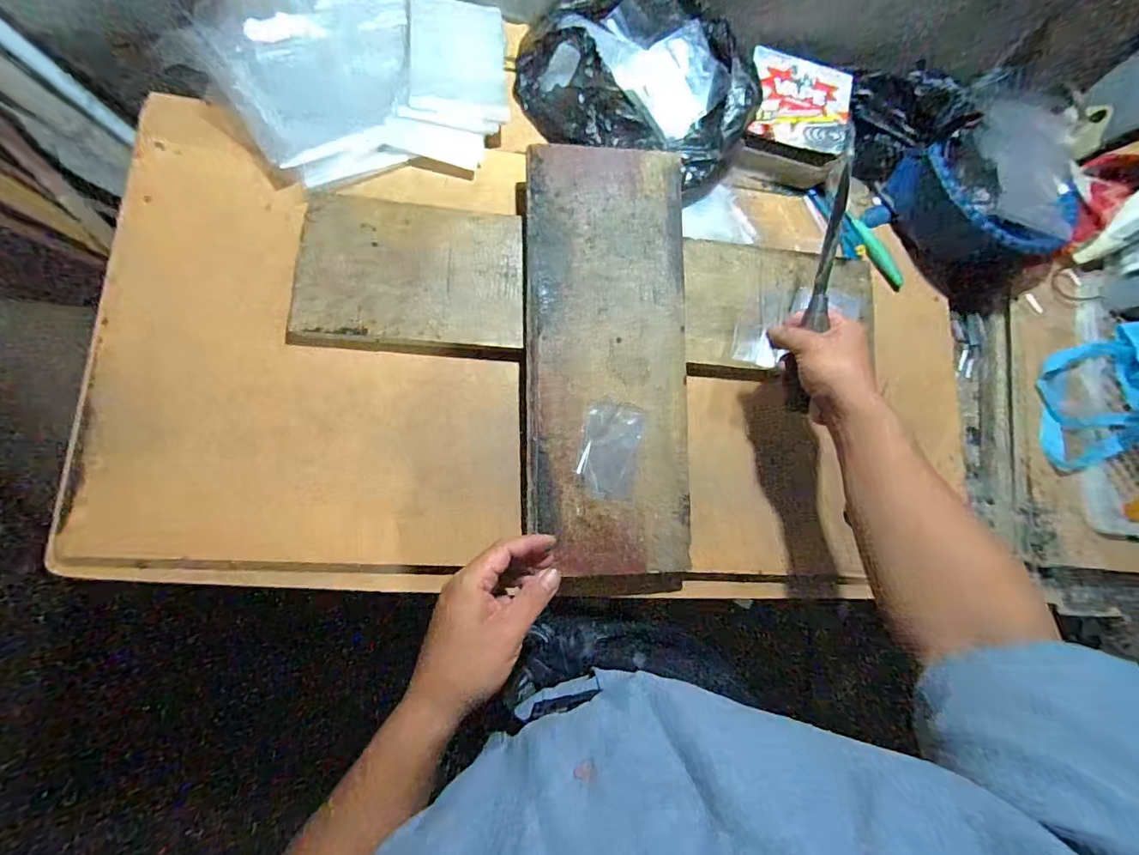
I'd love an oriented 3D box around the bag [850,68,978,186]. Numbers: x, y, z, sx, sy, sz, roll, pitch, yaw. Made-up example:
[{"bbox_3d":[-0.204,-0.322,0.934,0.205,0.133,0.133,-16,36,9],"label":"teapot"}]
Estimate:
[{"bbox_3d":[0.432,-0.414,0.643,0.054,0.118,0.125,-26,88,-10],"label":"bag"}]

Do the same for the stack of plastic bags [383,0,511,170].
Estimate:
[{"bbox_3d":[-0.143,-0.432,0.606,0.131,0.026,0.212,8,83,-7],"label":"stack of plastic bags"}]

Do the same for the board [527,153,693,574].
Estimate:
[{"bbox_3d":[0.044,-0.082,0.548,0.179,0.017,0.473,-1,84,-8],"label":"board"}]

